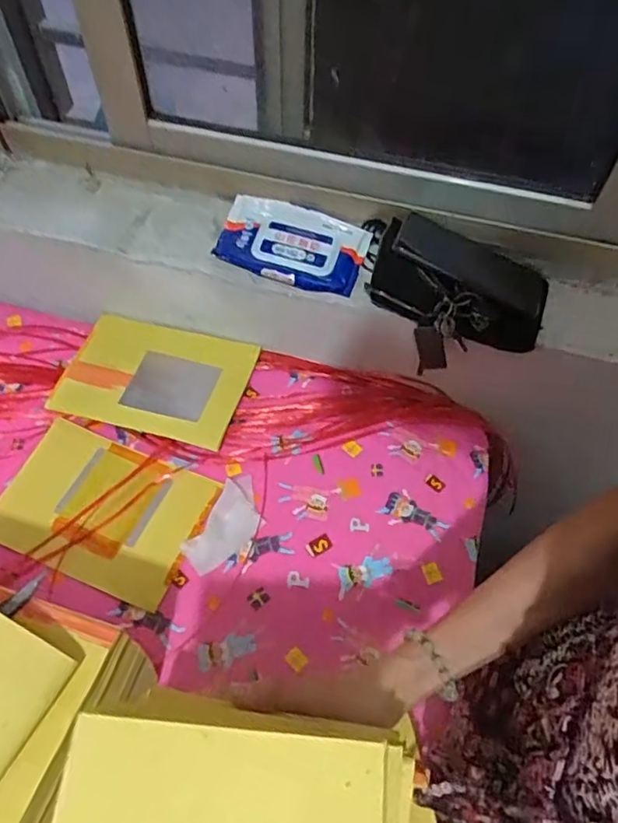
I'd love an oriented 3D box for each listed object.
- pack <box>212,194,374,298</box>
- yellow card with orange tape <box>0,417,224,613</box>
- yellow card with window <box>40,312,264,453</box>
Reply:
[{"bbox_3d":[-0.022,-0.197,0.685,0.169,0.033,0.093,16,59,10],"label":"pack"},{"bbox_3d":[-0.237,0.110,0.671,0.225,0.010,0.158,20,61,11],"label":"yellow card with orange tape"},{"bbox_3d":[-0.194,-0.045,0.745,0.219,0.010,0.157,13,61,7],"label":"yellow card with window"}]

